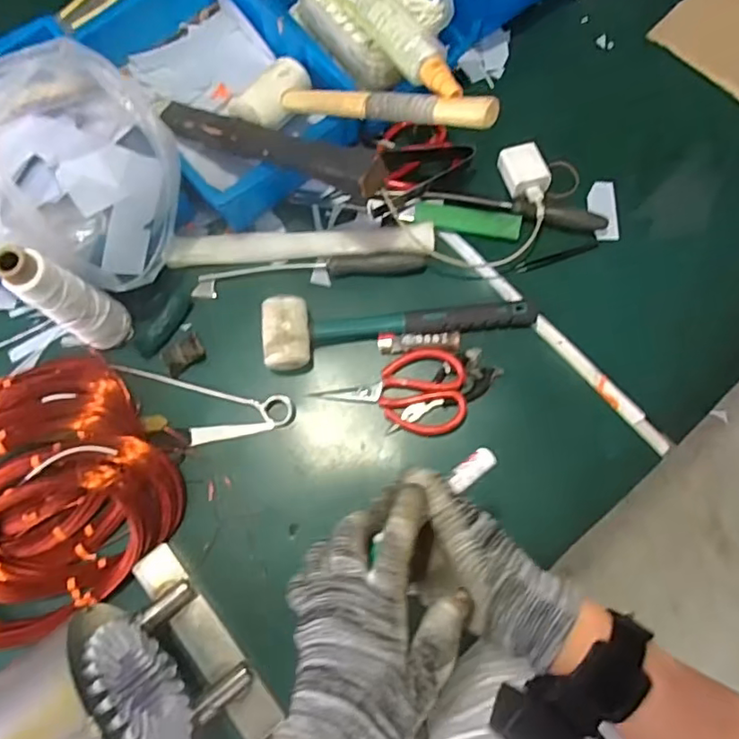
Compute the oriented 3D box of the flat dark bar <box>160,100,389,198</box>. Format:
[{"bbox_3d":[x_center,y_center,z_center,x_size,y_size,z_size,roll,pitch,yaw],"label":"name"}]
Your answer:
[{"bbox_3d":[-0.107,-0.222,0.560,0.269,0.028,0.041,25,81,24],"label":"flat dark bar"}]

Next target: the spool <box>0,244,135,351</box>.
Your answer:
[{"bbox_3d":[-0.290,-0.061,0.558,0.051,0.176,0.052,0,76,2],"label":"spool"}]

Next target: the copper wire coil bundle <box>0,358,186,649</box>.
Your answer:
[{"bbox_3d":[-0.328,0.120,0.574,0.236,0.069,0.239,0,76,2],"label":"copper wire coil bundle"}]

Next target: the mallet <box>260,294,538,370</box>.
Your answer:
[{"bbox_3d":[0.033,-0.051,0.606,0.292,0.047,0.073,-7,78,1],"label":"mallet"}]

